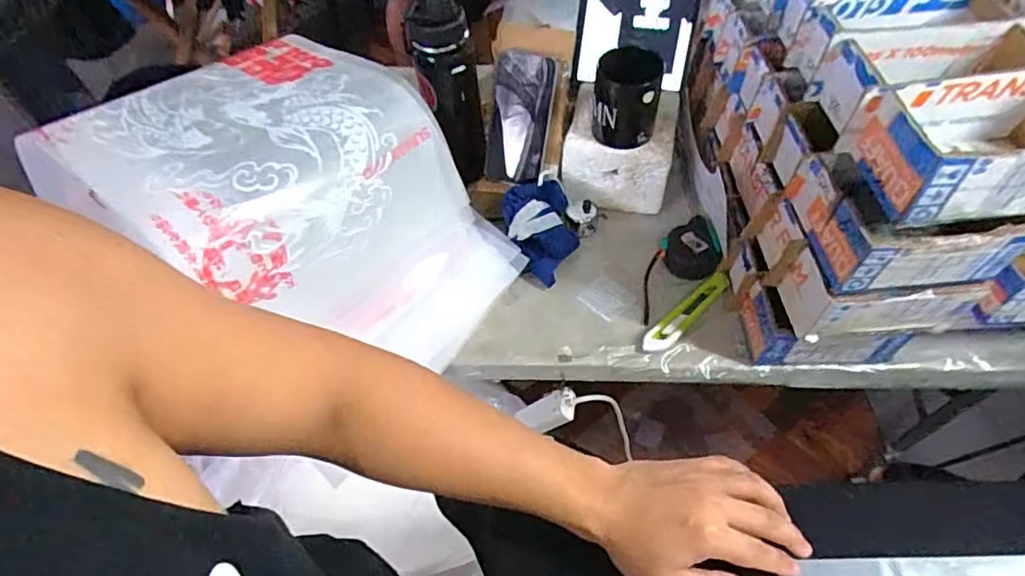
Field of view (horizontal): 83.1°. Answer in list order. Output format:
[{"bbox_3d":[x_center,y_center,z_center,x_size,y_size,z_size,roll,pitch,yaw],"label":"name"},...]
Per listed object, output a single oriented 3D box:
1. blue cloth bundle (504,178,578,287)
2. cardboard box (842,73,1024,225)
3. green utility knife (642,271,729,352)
[{"bbox_3d":[0.039,-0.080,0.782,0.096,0.070,0.130,-12,56,-6],"label":"blue cloth bundle"},{"bbox_3d":[0.401,-0.119,0.487,0.189,0.073,0.104,-5,55,-1],"label":"cardboard box"},{"bbox_3d":[0.223,0.028,0.733,0.157,0.015,0.031,-38,62,-21],"label":"green utility knife"}]

